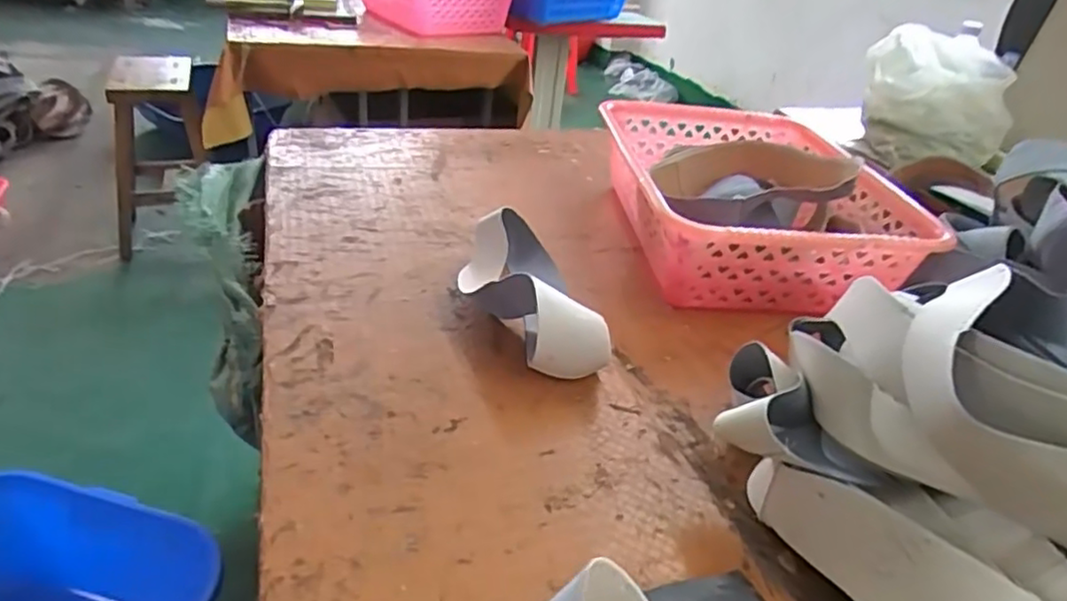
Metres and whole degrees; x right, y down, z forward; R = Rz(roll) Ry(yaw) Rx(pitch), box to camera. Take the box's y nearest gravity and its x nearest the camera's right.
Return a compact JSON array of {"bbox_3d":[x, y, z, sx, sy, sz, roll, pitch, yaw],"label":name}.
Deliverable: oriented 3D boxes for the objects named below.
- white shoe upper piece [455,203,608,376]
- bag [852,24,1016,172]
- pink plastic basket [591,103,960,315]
[{"bbox_3d":[-0.010,-0.016,0.679,0.120,0.071,0.227,0,33,-12],"label":"white shoe upper piece"},{"bbox_3d":[0.631,-0.314,1.056,0.219,0.172,0.172,22,35,21],"label":"bag"},{"bbox_3d":[0.268,-0.136,0.857,0.321,0.128,0.392,4,32,-6],"label":"pink plastic basket"}]

